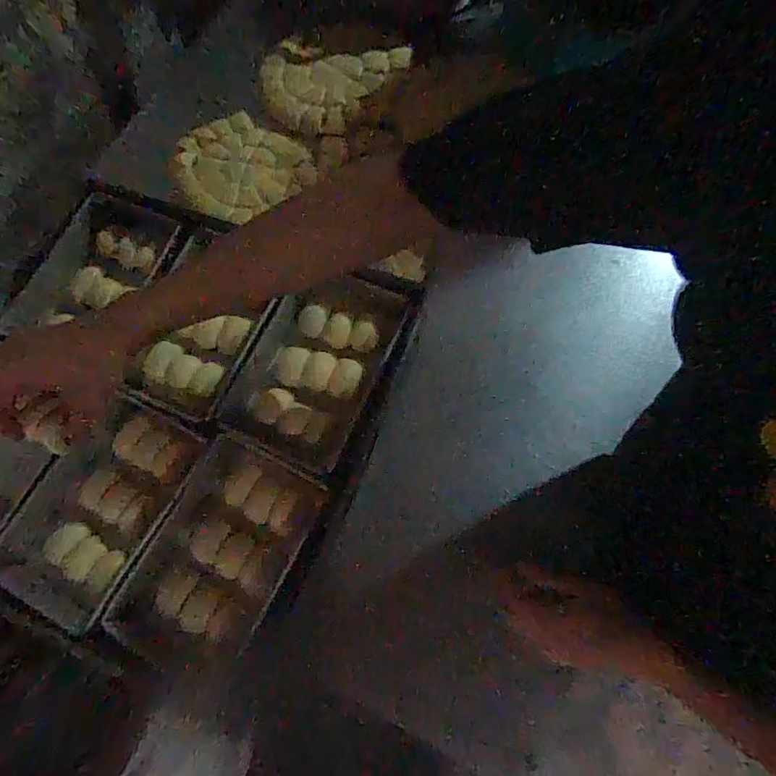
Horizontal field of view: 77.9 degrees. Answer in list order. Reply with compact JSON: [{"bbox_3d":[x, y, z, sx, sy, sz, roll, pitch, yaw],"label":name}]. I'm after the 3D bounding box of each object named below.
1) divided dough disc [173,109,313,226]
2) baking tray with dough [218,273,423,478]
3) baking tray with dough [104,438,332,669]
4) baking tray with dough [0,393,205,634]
[{"bbox_3d":[-0.212,-0.331,0.702,0.181,0.025,0.181,-1,72,2],"label":"divided dough disc"},{"bbox_3d":[-0.076,-0.031,0.520,0.149,0.043,0.210,26,75,10],"label":"baking tray with dough"},{"bbox_3d":[-0.167,0.161,0.472,0.138,0.038,0.202,25,74,10],"label":"baking tray with dough"},{"bbox_3d":[-0.301,0.115,0.497,0.134,0.038,0.204,24,74,10],"label":"baking tray with dough"}]

